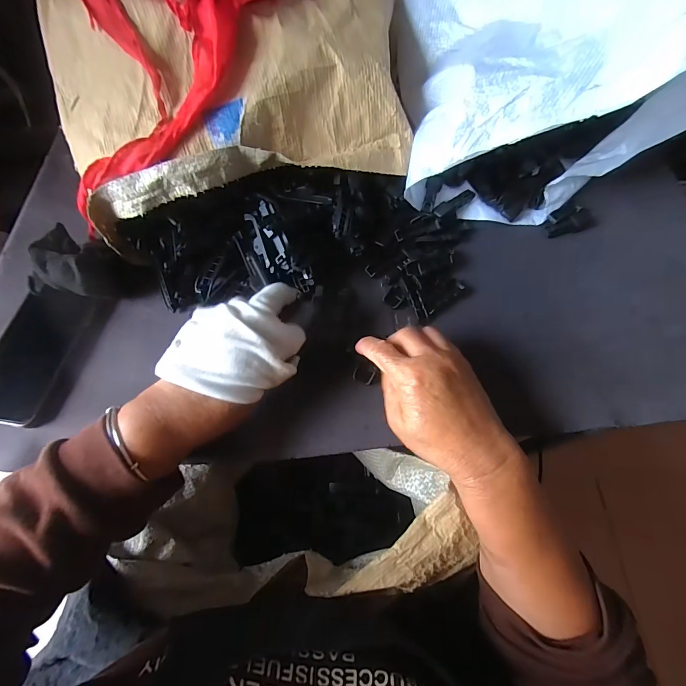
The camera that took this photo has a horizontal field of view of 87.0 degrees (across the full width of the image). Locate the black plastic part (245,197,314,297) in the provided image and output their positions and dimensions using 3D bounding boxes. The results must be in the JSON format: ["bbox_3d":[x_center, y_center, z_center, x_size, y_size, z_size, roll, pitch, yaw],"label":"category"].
[{"bbox_3d":[-0.069,-0.096,0.365,0.041,0.026,0.102,-26,87,-12],"label":"black plastic part"}]

